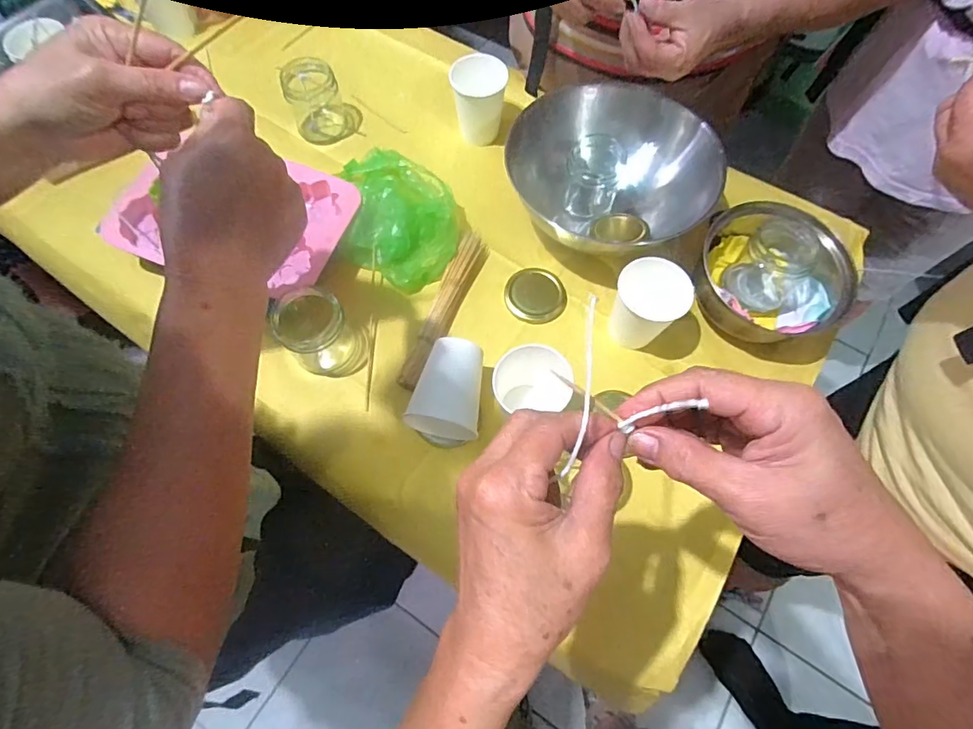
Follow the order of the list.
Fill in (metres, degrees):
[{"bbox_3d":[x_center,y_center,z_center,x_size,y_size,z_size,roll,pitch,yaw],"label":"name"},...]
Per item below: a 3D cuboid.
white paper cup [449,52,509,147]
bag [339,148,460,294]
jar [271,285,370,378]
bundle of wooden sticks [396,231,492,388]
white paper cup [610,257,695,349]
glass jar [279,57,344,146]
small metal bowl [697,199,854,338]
[{"bbox_3d":[-0.008,-0.337,0.614,0.069,0.085,0.076,-8,67,-1],"label":"white paper cup"},{"bbox_3d":[-0.102,-0.176,0.579,0.135,0.049,0.174,-6,67,0],"label":"bag"},{"bbox_3d":[-0.173,-0.033,0.511,0.079,0.075,0.068,20,69,10],"label":"jar"},{"bbox_3d":[-0.046,-0.064,0.546,0.028,0.027,0.200,19,69,10],"label":"bundle of wooden sticks"},{"bbox_3d":[0.170,-0.062,0.512,0.073,0.080,0.068,30,71,14],"label":"white paper cup"},{"bbox_3d":[-0.220,-0.339,0.625,0.067,0.086,0.053,-17,67,-5],"label":"glass jar"},{"bbox_3d":[0.306,-0.093,0.525,0.156,0.070,0.138,30,71,14],"label":"small metal bowl"}]

